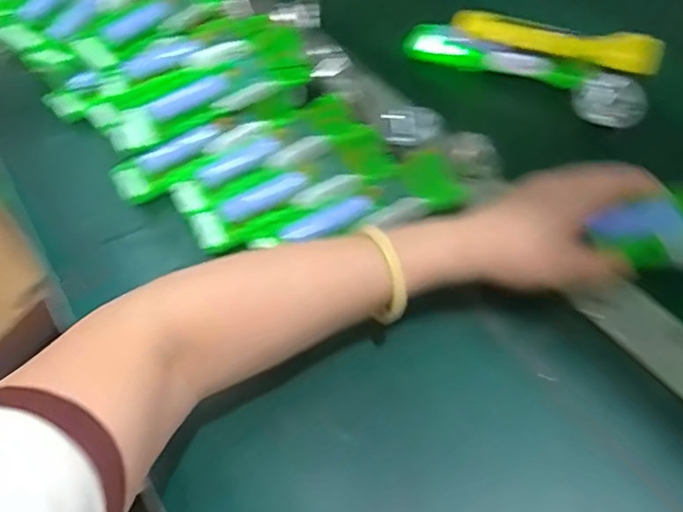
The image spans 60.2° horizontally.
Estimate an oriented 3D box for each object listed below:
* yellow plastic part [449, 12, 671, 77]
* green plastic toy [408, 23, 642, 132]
[{"bbox_3d":[0.194,-0.194,0.536,0.182,0.022,0.031,9,58,13],"label":"yellow plastic part"},{"bbox_3d":[0.163,-0.175,0.539,0.222,0.045,0.024,27,64,23],"label":"green plastic toy"}]

